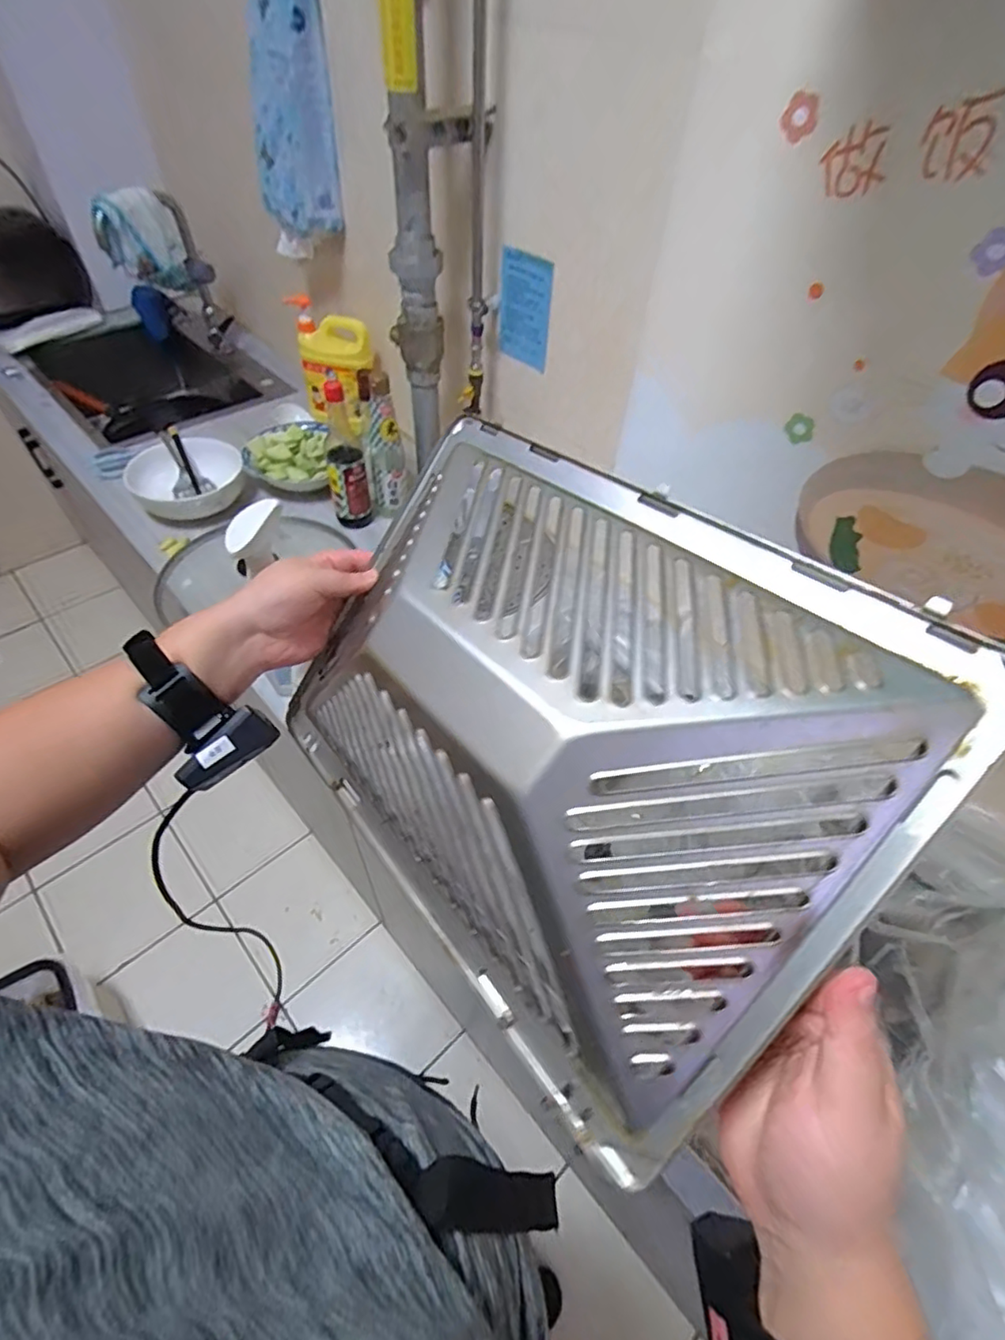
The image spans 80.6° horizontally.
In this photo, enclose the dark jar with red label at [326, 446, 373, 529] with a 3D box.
[{"bbox_3d":[-0.273,-0.329,1.058,0.064,0.137,0.059,2,51,-3],"label":"dark jar with red label"}]

